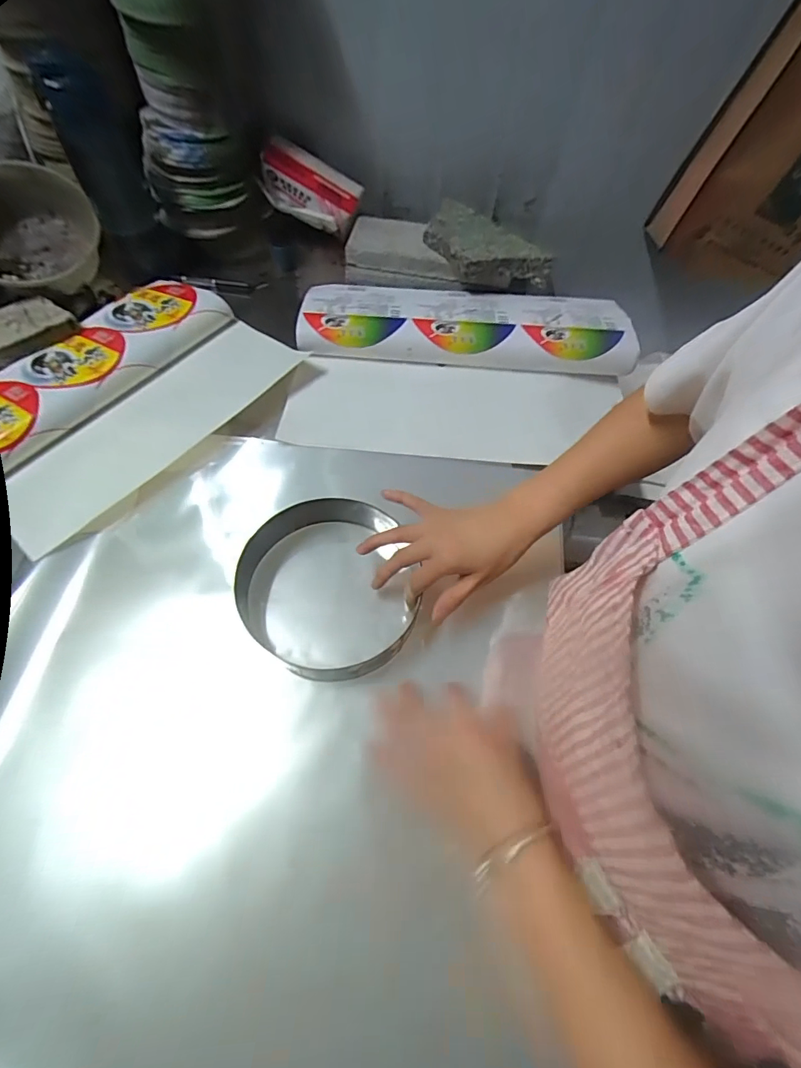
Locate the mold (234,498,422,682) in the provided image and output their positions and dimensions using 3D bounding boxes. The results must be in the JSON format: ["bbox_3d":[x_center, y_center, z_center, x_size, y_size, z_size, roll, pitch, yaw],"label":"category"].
[{"bbox_3d":[-0.069,0.051,0.466,0.184,0.051,0.175,2,61,-3],"label":"mold"}]

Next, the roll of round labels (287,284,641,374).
[{"bbox_3d":[0.101,-0.321,0.699,0.489,0.063,0.149,3,61,-2],"label":"roll of round labels"}]

